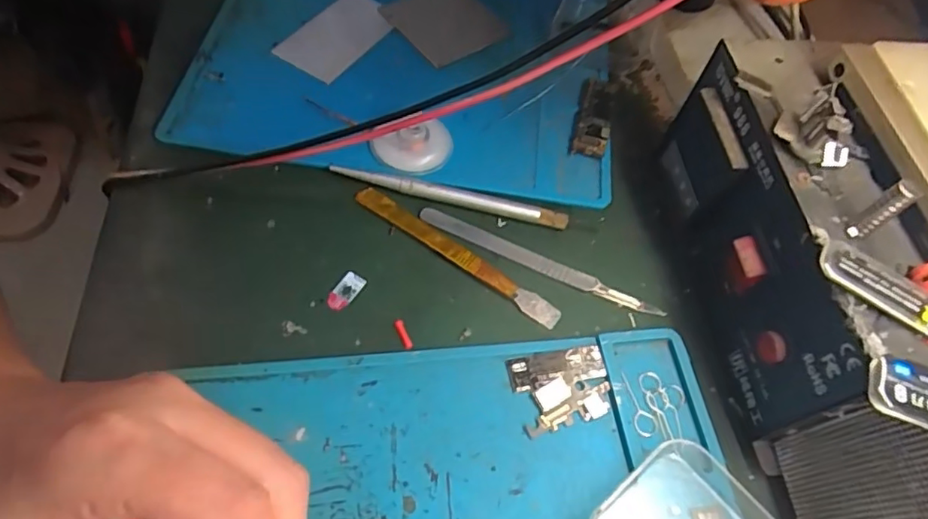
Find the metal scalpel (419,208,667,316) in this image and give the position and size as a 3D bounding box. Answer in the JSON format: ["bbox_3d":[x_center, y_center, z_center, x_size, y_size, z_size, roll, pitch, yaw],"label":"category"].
[{"bbox_3d":[0.038,0.000,0.288,0.128,0.007,0.011,22,59,8],"label":"metal scalpel"}]

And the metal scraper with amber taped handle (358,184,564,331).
[{"bbox_3d":[-0.004,-0.003,0.284,0.119,0.005,0.011,33,61,14],"label":"metal scraper with amber taped handle"}]

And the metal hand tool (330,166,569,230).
[{"bbox_3d":[-0.007,-0.035,0.300,0.125,0.007,0.010,13,58,2],"label":"metal hand tool"}]

